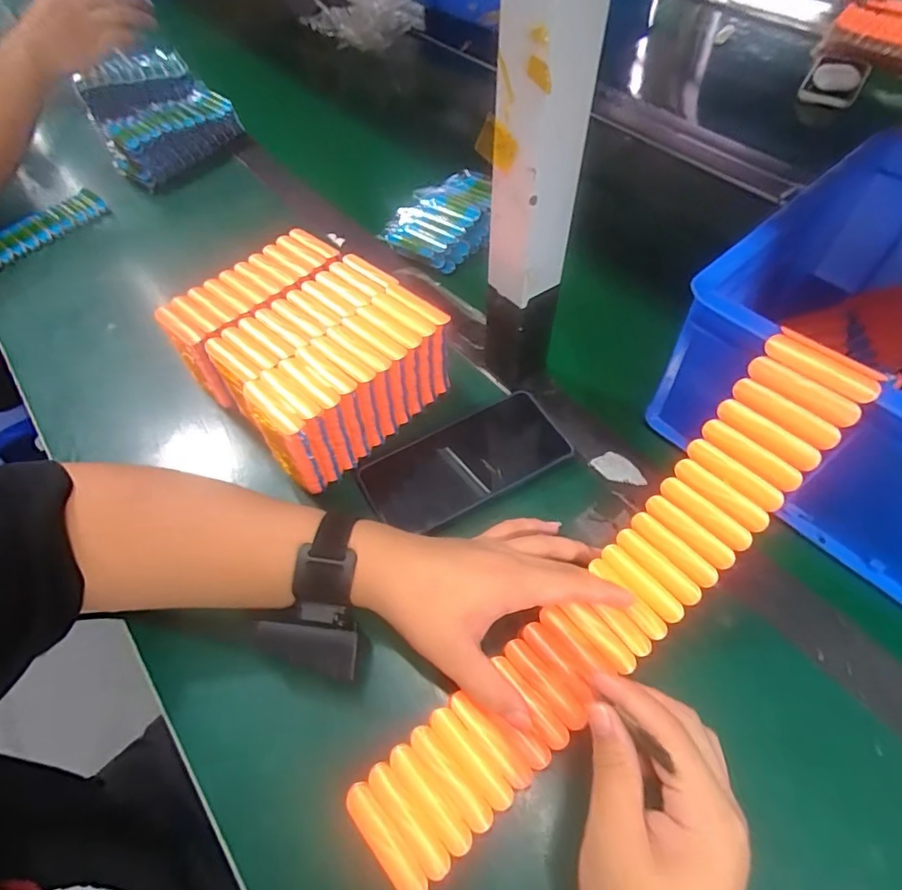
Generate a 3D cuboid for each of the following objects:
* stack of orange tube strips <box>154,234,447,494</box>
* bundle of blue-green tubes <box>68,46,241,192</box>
[{"bbox_3d":[-0.123,-0.086,0.470,0.199,0.083,0.161,38,64,24],"label":"stack of orange tube strips"},{"bbox_3d":[-0.400,-0.449,0.758,0.174,0.078,0.217,-30,60,-18],"label":"bundle of blue-green tubes"}]

